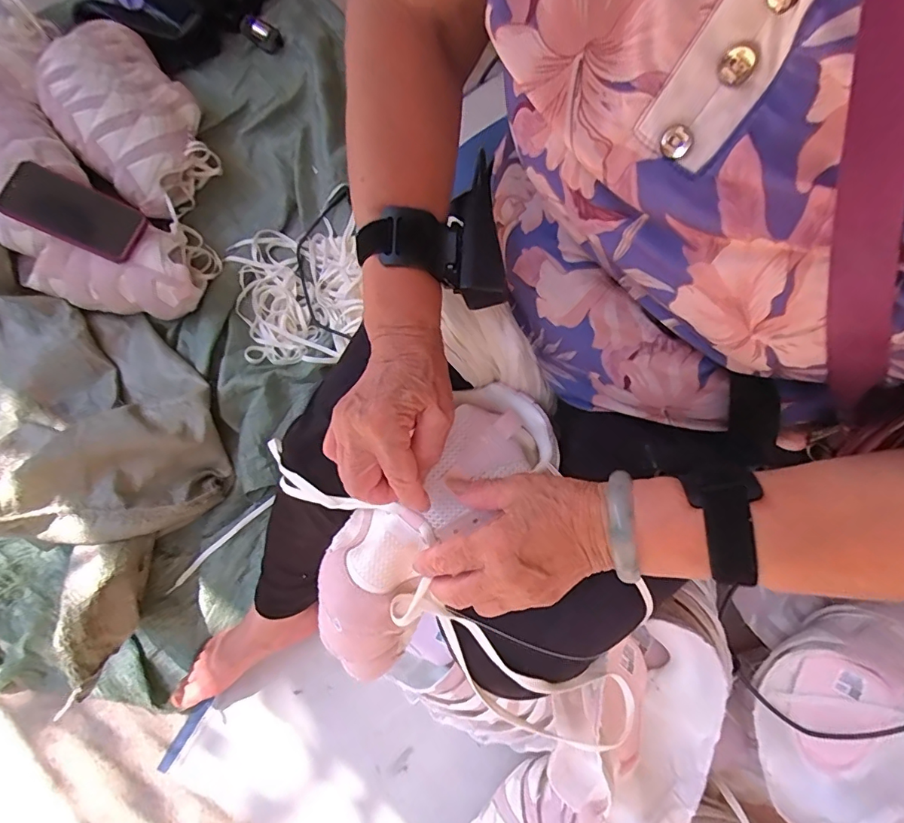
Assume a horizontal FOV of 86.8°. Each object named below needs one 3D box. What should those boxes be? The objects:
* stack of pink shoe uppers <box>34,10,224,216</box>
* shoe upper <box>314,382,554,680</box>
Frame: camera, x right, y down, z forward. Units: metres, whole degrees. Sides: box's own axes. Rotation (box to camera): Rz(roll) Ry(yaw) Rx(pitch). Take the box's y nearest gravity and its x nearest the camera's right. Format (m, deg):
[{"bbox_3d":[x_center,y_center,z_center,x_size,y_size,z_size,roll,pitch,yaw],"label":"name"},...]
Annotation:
[{"bbox_3d":[-0.522,-0.480,0.781,0.199,0.104,0.345,-41,81,-10],"label":"stack of pink shoe uppers"},{"bbox_3d":[-0.019,0.084,0.373,0.098,0.082,0.248,38,79,8],"label":"shoe upper"}]

